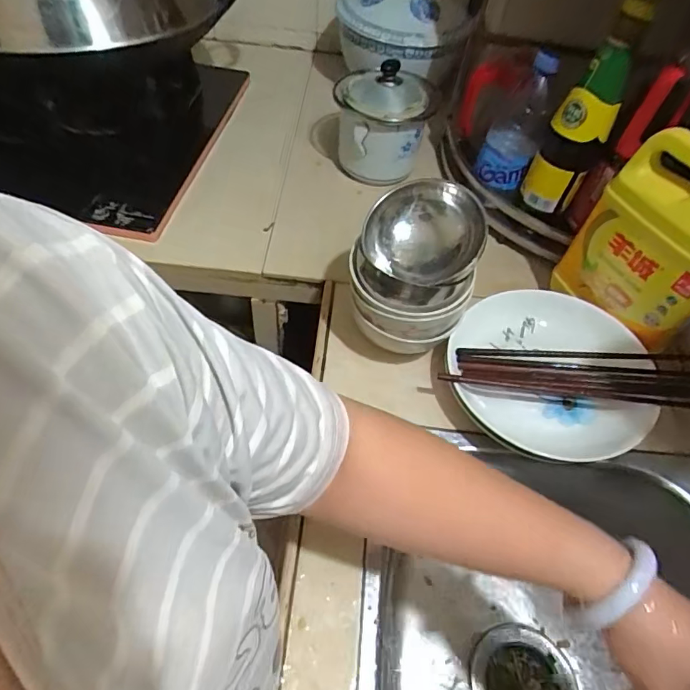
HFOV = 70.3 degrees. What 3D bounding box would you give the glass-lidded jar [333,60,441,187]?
[{"bbox_3d":[0.051,-0.320,0.701,0.127,0.146,0.120,2,54,-3],"label":"glass-lidded jar"}]

